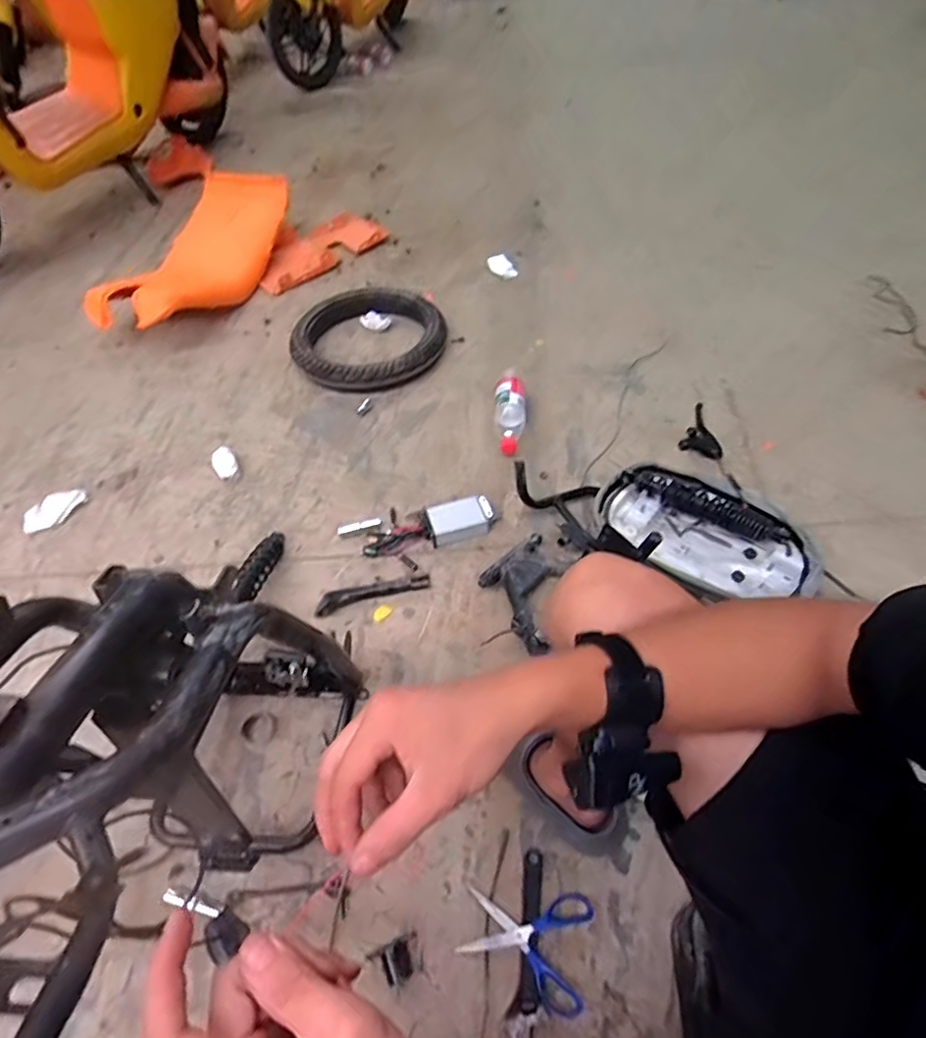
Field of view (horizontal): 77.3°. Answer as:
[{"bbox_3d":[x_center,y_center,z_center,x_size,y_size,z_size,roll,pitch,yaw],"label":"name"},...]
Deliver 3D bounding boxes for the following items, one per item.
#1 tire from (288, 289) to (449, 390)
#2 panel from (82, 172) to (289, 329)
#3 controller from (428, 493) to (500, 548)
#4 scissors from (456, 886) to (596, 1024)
[{"bbox_3d":[-0.227,-0.446,1.405,0.371,0.059,0.316,-9,52,-5],"label":"tire"},{"bbox_3d":[-0.671,-0.686,1.523,0.270,0.173,0.633,24,57,19],"label":"panel"},{"bbox_3d":[-0.003,0.002,1.082,0.142,0.045,0.073,-14,54,-9],"label":"controller"},{"bbox_3d":[0.075,0.498,0.691,0.146,0.016,0.117,13,54,12],"label":"scissors"}]

